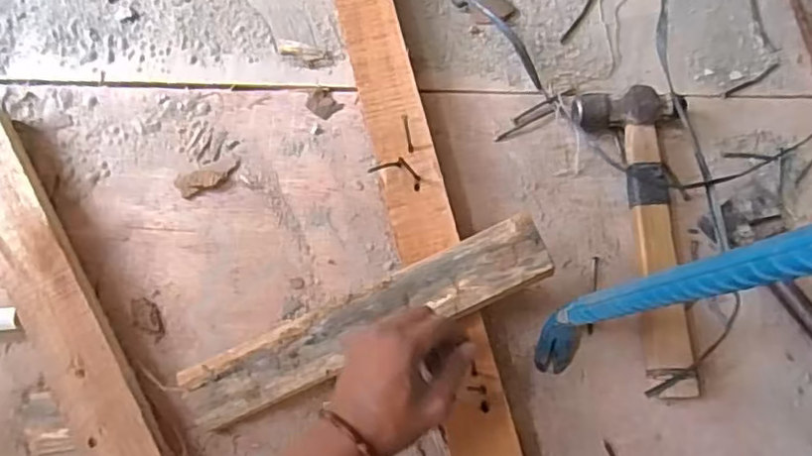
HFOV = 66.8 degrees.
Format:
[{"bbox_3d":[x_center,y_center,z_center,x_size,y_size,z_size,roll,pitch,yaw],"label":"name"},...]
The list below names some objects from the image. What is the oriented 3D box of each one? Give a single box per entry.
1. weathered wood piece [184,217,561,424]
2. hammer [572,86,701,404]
[{"bbox_3d":[-0.036,0.082,0.527,0.328,0.016,0.058,-25,75,3],"label":"weathered wood piece"},{"bbox_3d":[0.235,0.007,0.592,0.095,0.035,0.297,-5,74,-1],"label":"hammer"}]

